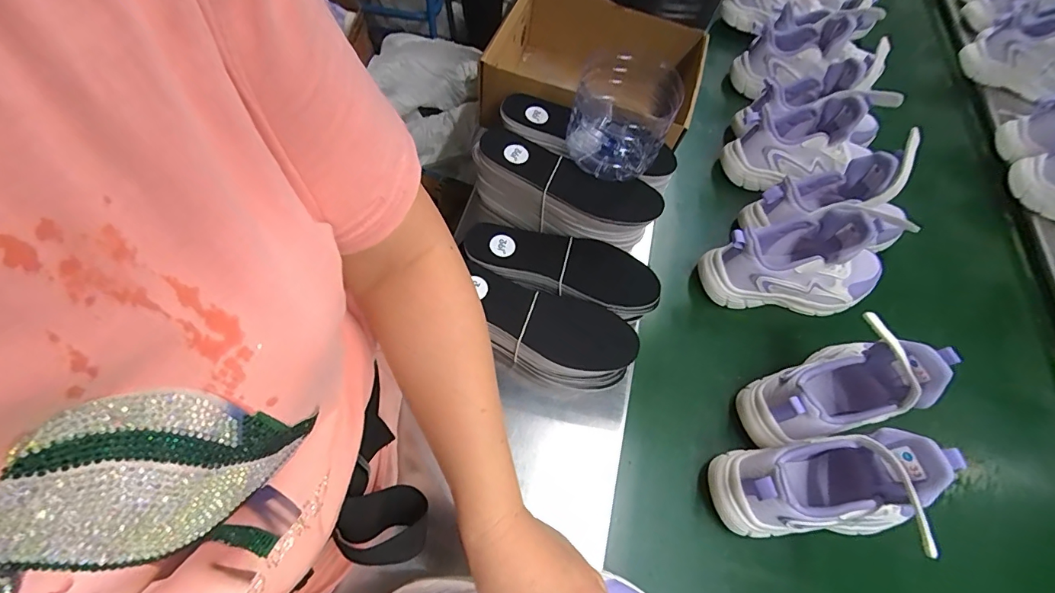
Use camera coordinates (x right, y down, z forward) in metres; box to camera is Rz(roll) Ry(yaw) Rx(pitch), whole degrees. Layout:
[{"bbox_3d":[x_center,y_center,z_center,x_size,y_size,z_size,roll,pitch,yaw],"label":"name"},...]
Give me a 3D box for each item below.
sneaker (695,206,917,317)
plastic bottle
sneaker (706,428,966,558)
[{"bbox_3d":[0.340,-0.042,0.529,0.230,0.138,0.080,5,56,-2],"label":"sneaker"},{"bbox_3d":[0.102,-0.200,0.482,0.106,0.095,0.111,16,56,5],"label":"plastic bottle"},{"bbox_3d":[0.275,0.176,0.409,0.175,0.139,0.073,7,56,0],"label":"sneaker"}]

